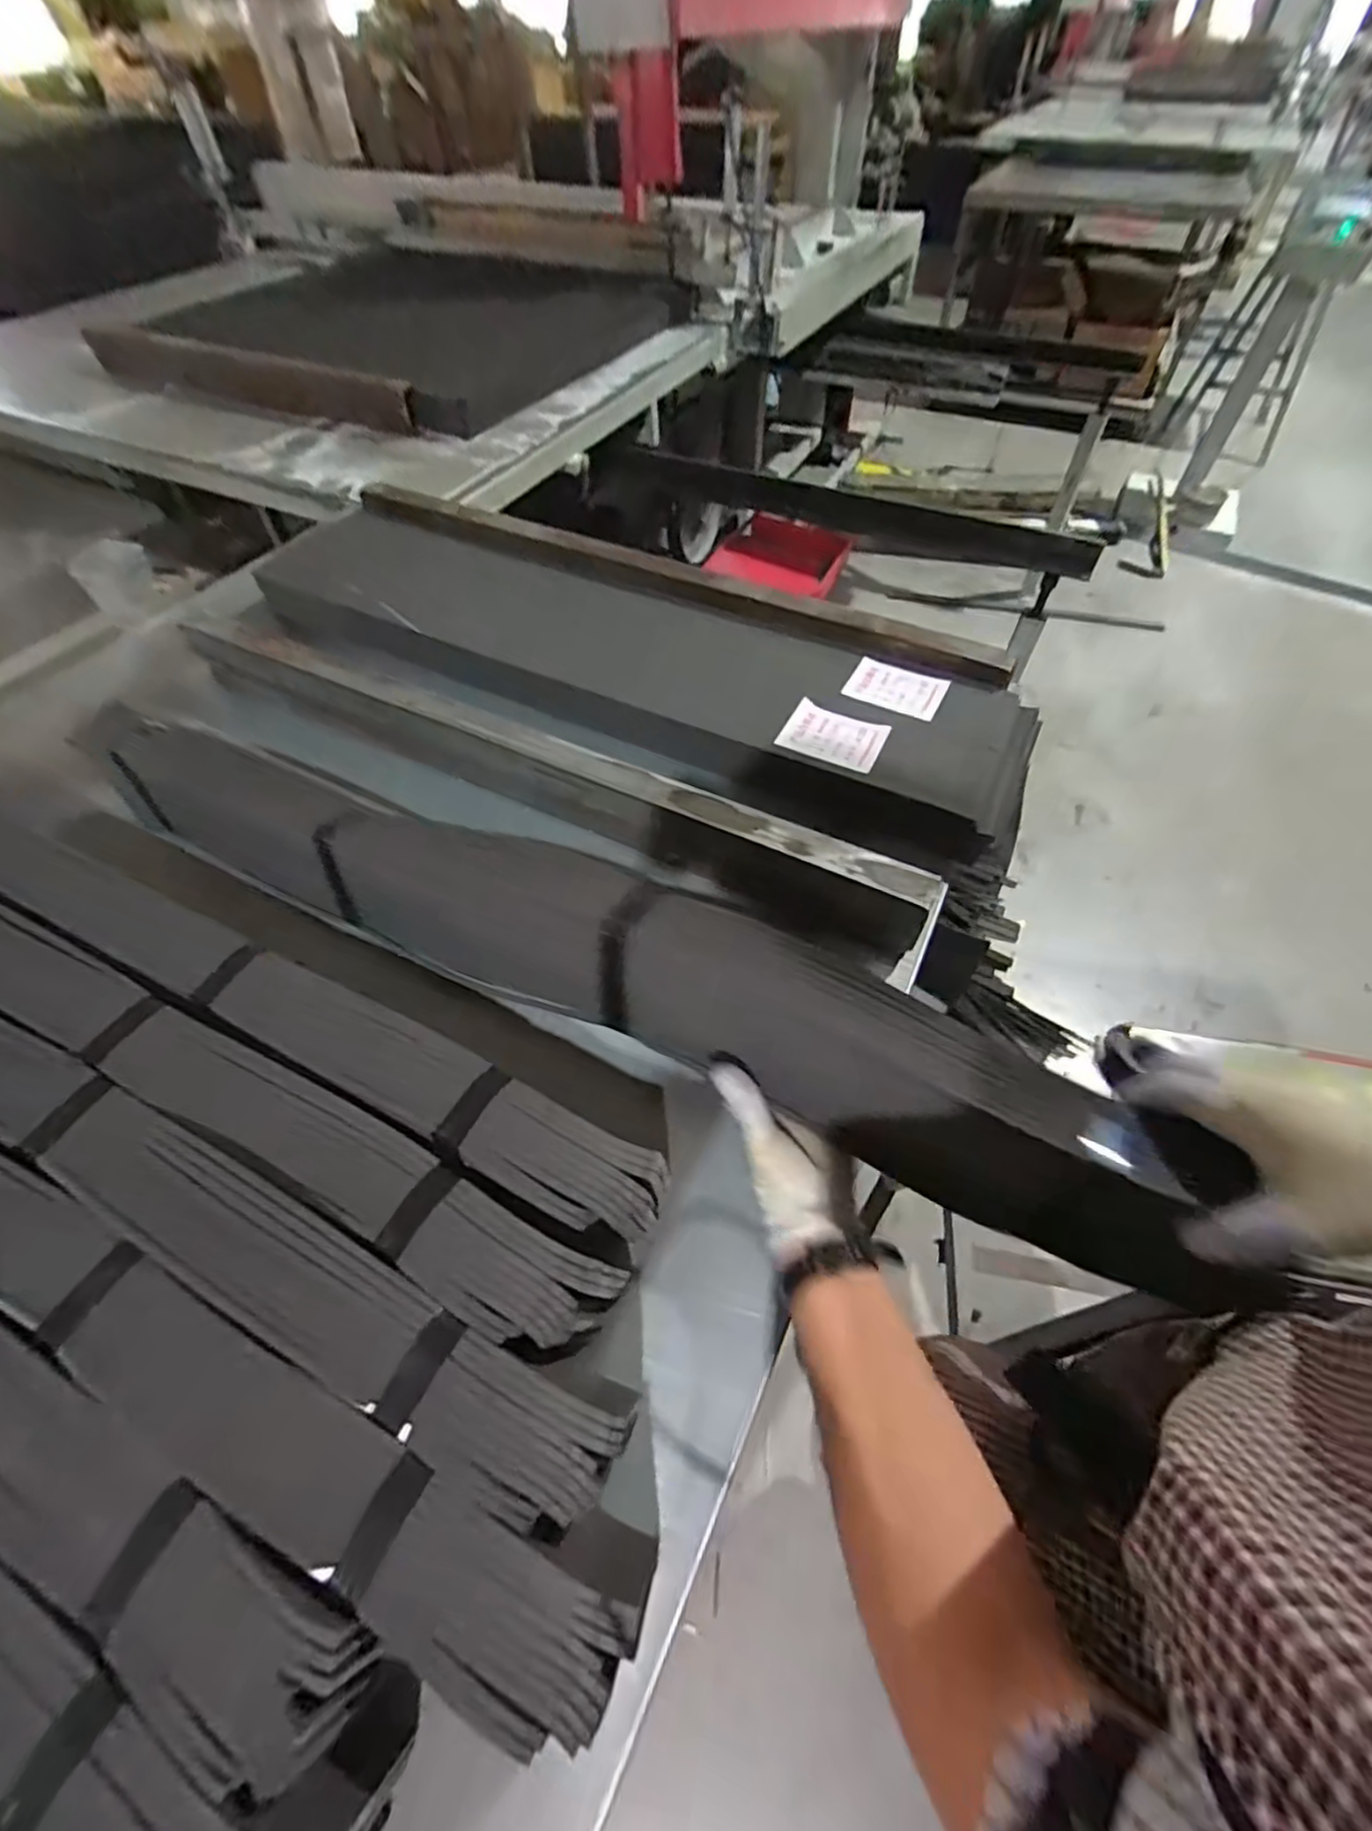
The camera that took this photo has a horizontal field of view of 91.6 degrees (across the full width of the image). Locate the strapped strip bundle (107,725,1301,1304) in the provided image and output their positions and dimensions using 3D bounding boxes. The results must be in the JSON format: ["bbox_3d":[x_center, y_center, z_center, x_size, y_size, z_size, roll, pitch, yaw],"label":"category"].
[{"bbox_3d":[-0.112,0.006,0.511,0.901,0.145,0.078,21,56,20],"label":"strapped strip bundle"}]

